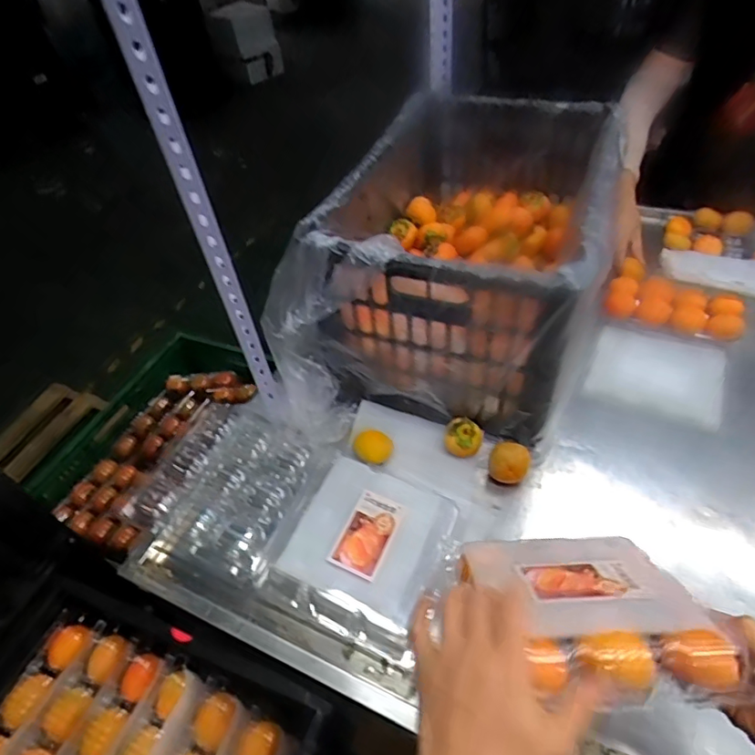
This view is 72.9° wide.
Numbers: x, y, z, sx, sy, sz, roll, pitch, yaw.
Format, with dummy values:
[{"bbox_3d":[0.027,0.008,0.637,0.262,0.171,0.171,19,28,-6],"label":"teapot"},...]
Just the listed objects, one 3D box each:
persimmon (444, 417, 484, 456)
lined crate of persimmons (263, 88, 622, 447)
[{"bbox_3d":[0.122,0.087,0.729,0.052,0.042,0.049,-4,48,4],"label":"persimmon"},{"bbox_3d":[0.138,-0.195,0.817,0.372,0.300,0.533,13,51,18],"label":"lined crate of persimmons"}]

